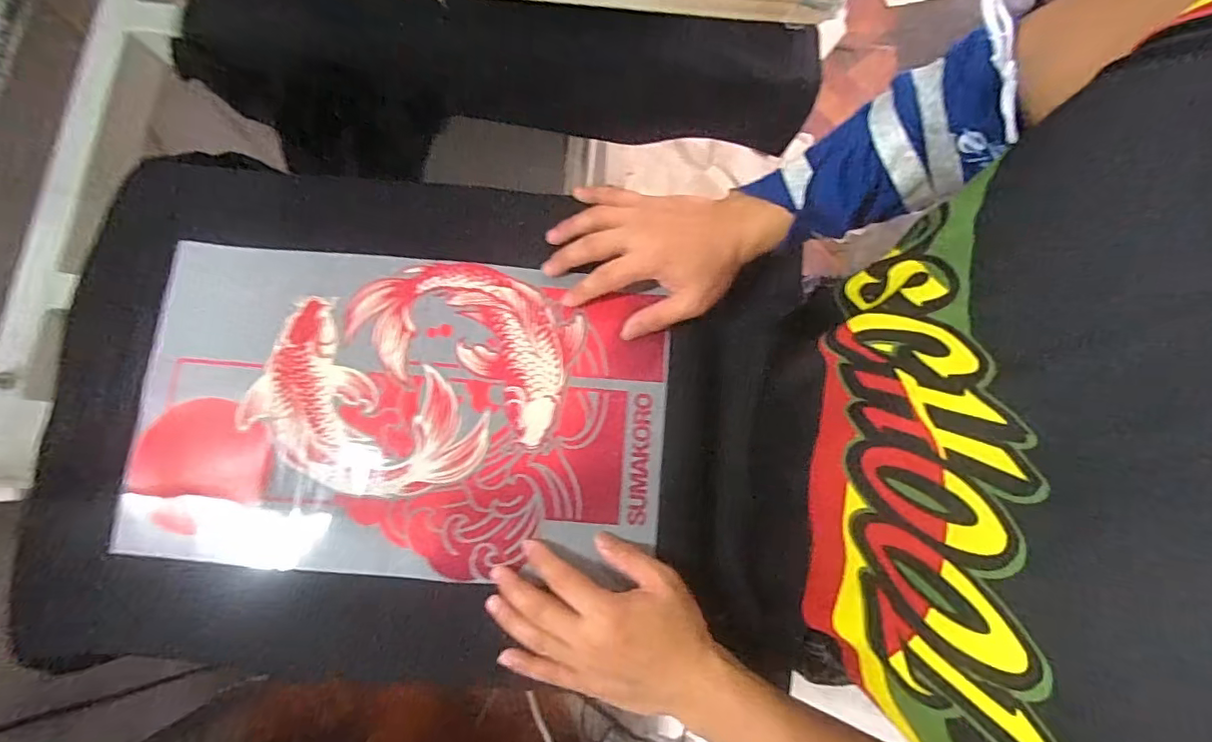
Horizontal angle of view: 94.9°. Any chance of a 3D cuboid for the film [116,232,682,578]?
[{"bbox_3d":[-0.161,0.025,0.456,0.413,0.011,0.240,5,79,0],"label":"film"}]

